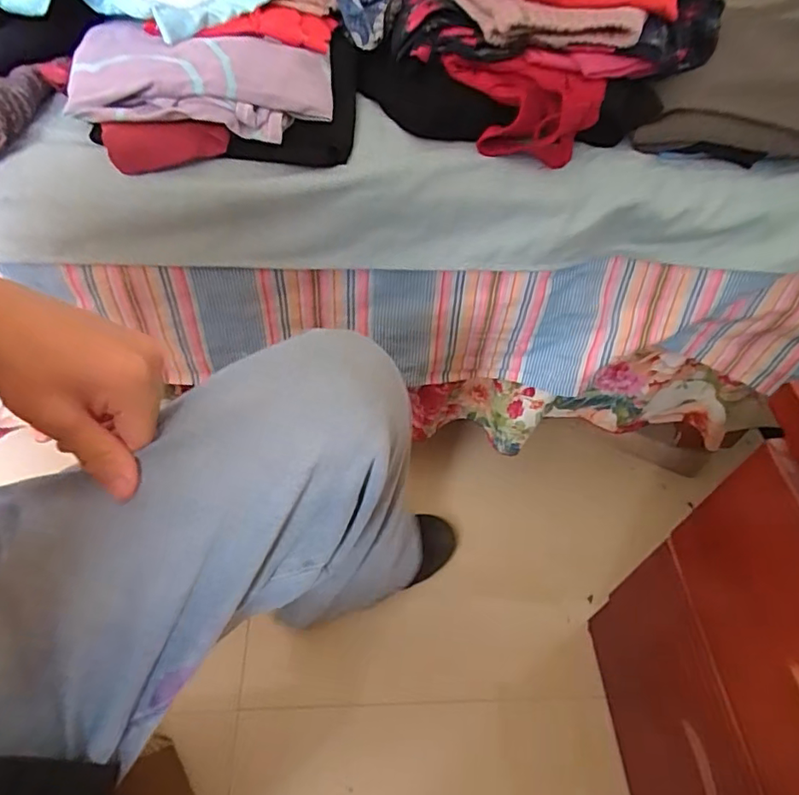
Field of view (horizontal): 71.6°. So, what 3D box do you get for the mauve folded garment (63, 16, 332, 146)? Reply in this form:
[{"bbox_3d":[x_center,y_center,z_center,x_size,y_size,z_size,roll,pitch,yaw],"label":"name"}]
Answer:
[{"bbox_3d":[-0.173,-0.282,0.486,0.224,0.043,0.114,3,51,-3],"label":"mauve folded garment"}]

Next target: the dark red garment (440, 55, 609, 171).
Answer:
[{"bbox_3d":[0.111,-0.271,0.515,0.142,0.059,0.090,15,51,6],"label":"dark red garment"}]

